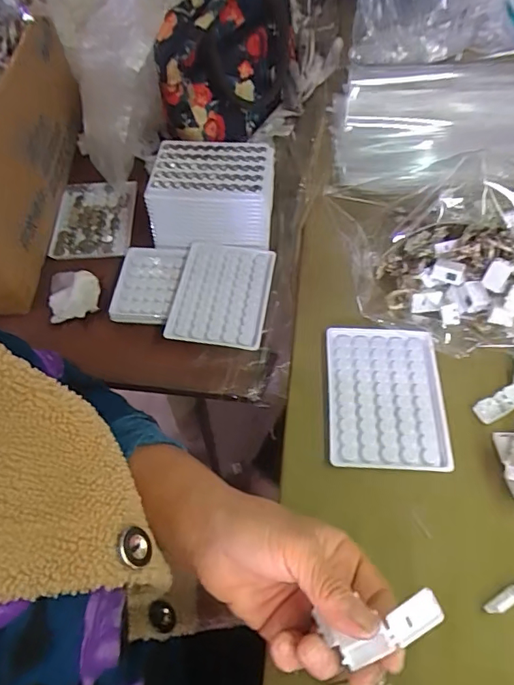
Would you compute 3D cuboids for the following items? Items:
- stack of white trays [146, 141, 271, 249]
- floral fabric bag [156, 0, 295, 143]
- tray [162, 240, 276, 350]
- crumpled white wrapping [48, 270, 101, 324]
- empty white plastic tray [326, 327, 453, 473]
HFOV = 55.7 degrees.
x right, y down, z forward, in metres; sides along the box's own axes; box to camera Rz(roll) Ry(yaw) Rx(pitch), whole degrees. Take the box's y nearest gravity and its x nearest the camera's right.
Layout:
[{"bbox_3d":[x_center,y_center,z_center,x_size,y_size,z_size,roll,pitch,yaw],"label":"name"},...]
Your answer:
[{"bbox_3d":[-0.047,-0.160,0.535,0.127,0.068,0.096,3,57,4],"label":"stack of white trays"},{"bbox_3d":[-0.027,-0.357,0.599,0.106,0.139,0.254,17,59,12],"label":"floral fabric bag"},{"bbox_3d":[-0.036,-0.049,0.503,0.094,0.010,0.122,7,57,4],"label":"tray"},{"bbox_3d":[-0.194,-0.053,0.517,0.054,0.021,0.058,-11,57,-5],"label":"crumpled white wrapping"},{"bbox_3d":[0.108,0.043,0.407,0.093,0.008,0.126,2,57,3],"label":"empty white plastic tray"}]

